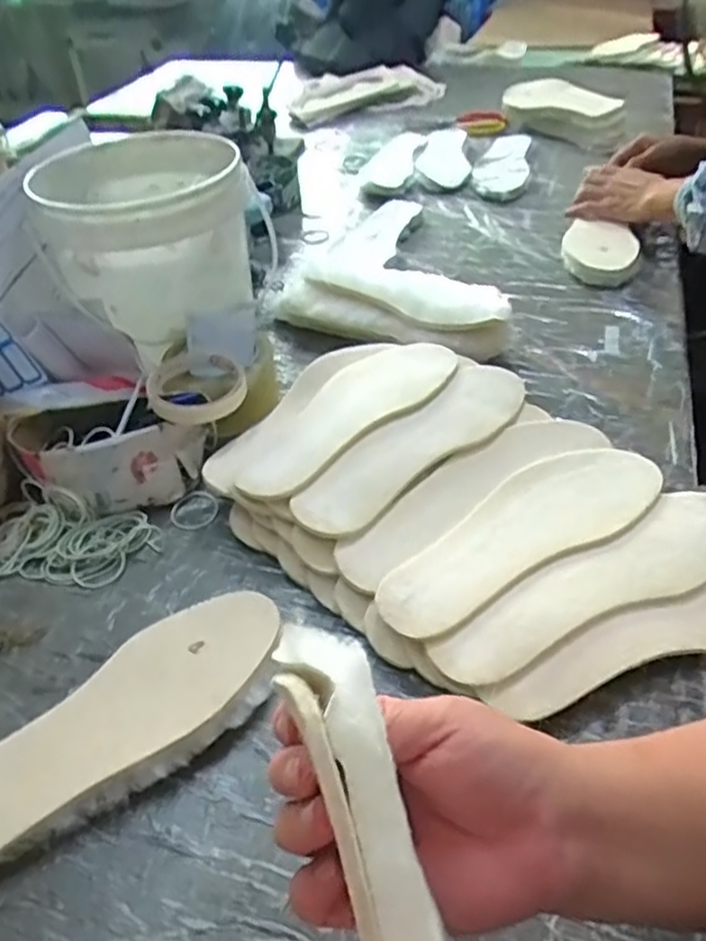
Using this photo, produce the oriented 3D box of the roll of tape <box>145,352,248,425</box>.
[{"bbox_3d":[-0.140,-0.075,0.622,0.085,0.025,0.085,-14,42,-11],"label":"roll of tape"}]

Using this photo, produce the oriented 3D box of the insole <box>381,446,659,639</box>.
[{"bbox_3d":[0.126,0.044,0.523,0.255,0.018,0.086,-22,44,-22],"label":"insole"}]

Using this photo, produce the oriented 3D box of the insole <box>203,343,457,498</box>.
[{"bbox_3d":[-0.015,-0.059,0.616,0.108,0.011,0.255,31,52,34],"label":"insole"}]

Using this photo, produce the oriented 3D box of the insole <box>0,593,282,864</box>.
[{"bbox_3d":[-0.156,0.166,0.431,0.260,0.033,0.091,-29,47,-26],"label":"insole"}]

